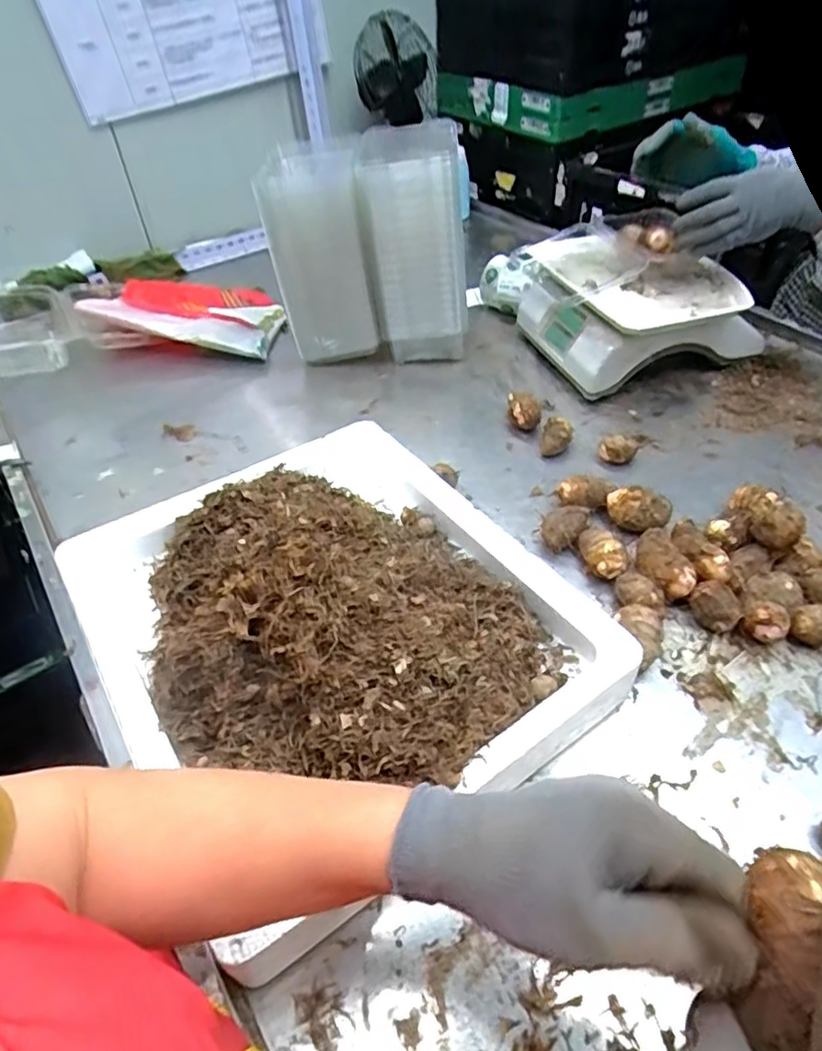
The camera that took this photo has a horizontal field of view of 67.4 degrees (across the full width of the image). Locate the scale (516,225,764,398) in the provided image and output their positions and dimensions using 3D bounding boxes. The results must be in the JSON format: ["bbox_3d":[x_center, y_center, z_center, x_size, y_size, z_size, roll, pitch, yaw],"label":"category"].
[{"bbox_3d":[0.335,-0.326,0.920,0.265,0.161,0.265,-13,45,-9],"label":"scale"}]

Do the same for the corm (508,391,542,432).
[{"bbox_3d":[0.154,-0.155,0.837,0.043,0.041,0.054,1,45,5],"label":"corm"}]

